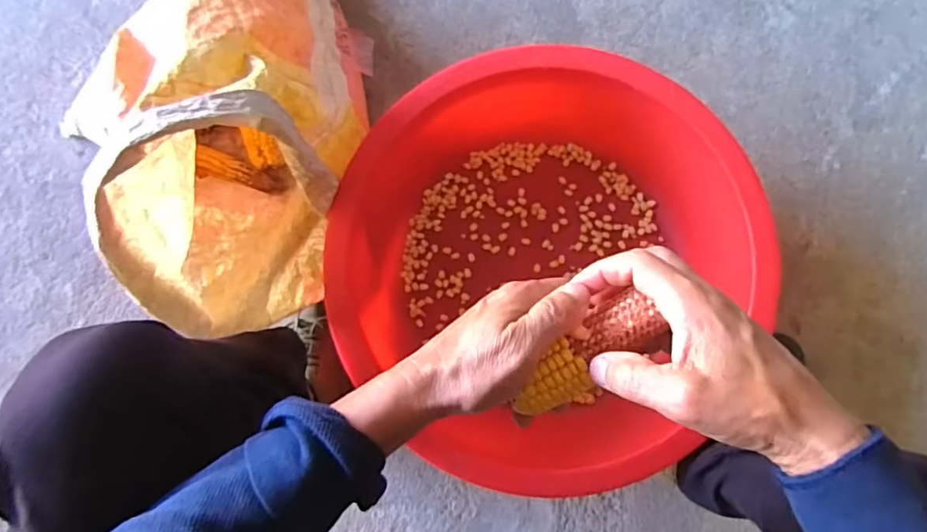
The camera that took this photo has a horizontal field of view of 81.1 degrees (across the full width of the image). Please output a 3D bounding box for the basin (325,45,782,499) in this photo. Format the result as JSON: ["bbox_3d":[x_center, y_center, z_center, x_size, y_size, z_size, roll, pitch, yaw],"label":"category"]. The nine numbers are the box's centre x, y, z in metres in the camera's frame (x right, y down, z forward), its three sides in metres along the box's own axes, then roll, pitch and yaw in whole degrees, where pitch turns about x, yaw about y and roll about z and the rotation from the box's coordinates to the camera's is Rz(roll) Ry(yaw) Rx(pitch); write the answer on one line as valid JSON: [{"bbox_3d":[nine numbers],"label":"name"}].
[{"bbox_3d":[0.101,0.010,0.705,0.504,0.160,0.497,0,85,3],"label":"basin"}]

